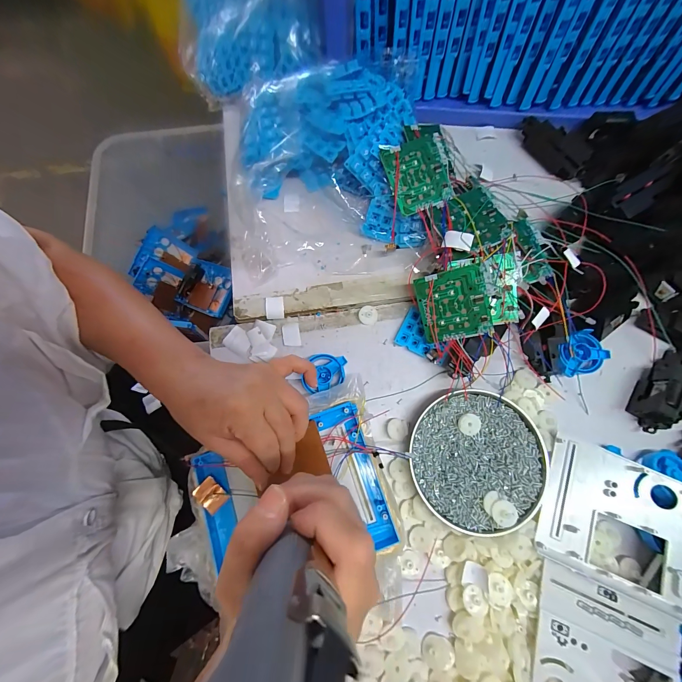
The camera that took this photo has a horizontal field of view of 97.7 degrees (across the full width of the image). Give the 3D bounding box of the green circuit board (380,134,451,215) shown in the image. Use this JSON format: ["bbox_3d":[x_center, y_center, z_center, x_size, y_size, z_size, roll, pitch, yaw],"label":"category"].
[{"bbox_3d":[0.089,-0.184,0.333,0.074,0.008,0.072,-18,94,-8],"label":"green circuit board"}]

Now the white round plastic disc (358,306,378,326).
[{"bbox_3d":[0.033,-0.031,0.362,0.023,0.006,0.022,0,76,2],"label":"white round plastic disc"}]

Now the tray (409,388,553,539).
[{"bbox_3d":[0.141,0.121,0.311,0.133,0.026,0.131,0,76,2],"label":"tray"}]

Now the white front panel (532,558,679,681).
[{"bbox_3d":[0.226,0.291,0.257,0.105,0.014,0.137,17,77,6],"label":"white front panel"}]

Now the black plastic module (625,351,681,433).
[{"bbox_3d":[0.348,0.048,0.319,0.029,0.039,0.094,32,79,9],"label":"black plastic module"}]

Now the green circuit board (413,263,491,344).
[{"bbox_3d":[0.118,-0.037,0.315,0.067,0.005,0.071,-11,97,25],"label":"green circuit board"}]

